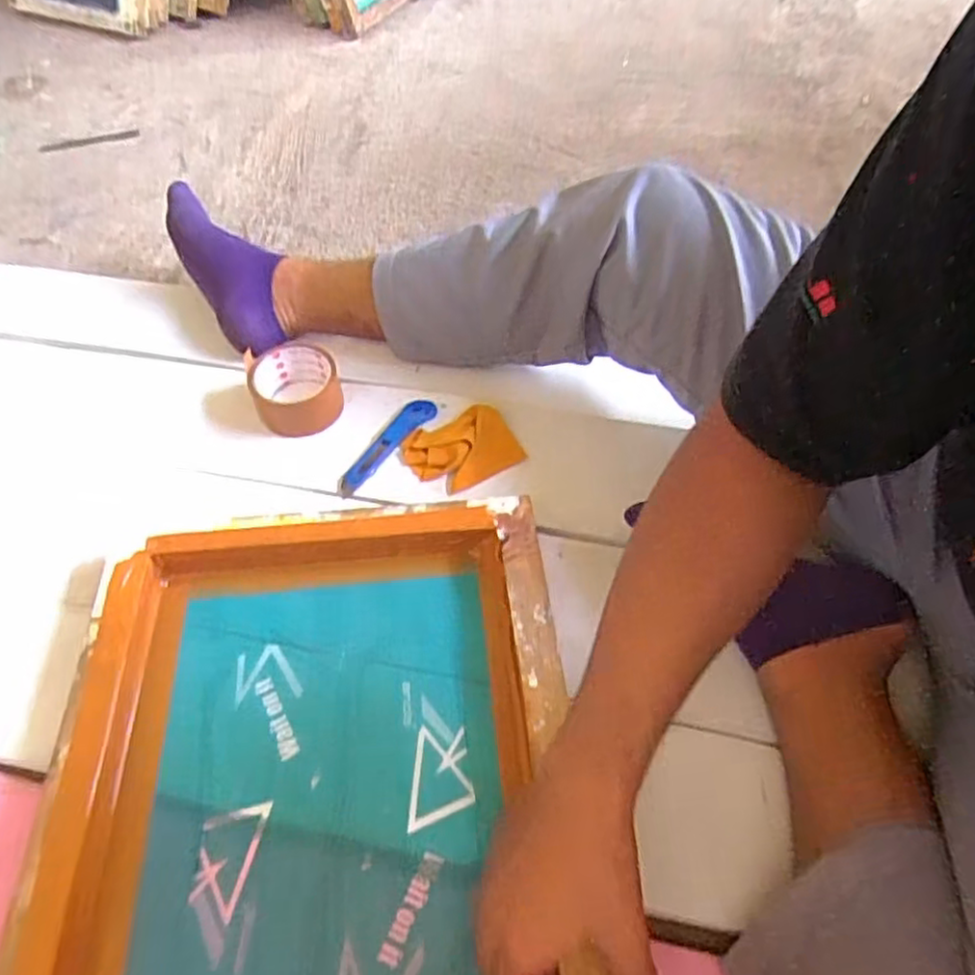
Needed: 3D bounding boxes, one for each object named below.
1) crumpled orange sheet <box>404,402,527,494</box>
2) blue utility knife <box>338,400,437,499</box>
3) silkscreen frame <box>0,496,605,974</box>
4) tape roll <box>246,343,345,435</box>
[{"bbox_3d":[-0.026,-0.041,0.706,0.111,0.025,0.082,-25,58,-21],"label":"crumpled orange sheet"},{"bbox_3d":[-0.107,-0.045,0.714,0.033,0.011,0.144,30,57,19],"label":"blue utility knife"},{"bbox_3d":[-0.120,0.215,0.483,0.360,0.044,0.448,-3,53,-6],"label":"silkscreen frame"},{"bbox_3d":[-0.205,-0.105,0.729,0.092,0.054,0.090,2,53,-2],"label":"tape roll"}]

